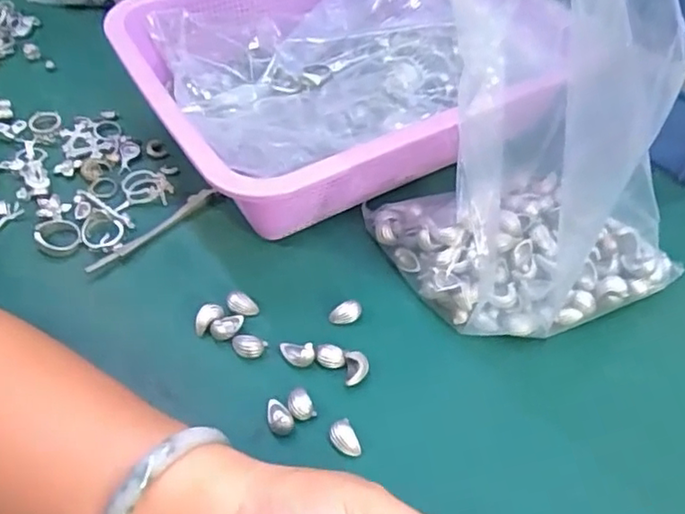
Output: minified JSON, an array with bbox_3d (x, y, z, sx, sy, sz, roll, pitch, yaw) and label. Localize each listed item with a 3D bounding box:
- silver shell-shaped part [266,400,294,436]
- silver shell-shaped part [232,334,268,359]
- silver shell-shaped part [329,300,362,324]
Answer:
[{"bbox_3d":[-0.033,0.084,0.328,0.013,0.010,0.018,-8,52,-9],"label":"silver shell-shaped part"},{"bbox_3d":[-0.053,0.051,0.354,0.019,0.010,0.013,2,51,-1],"label":"silver shell-shaped part"},{"bbox_3d":[0.002,0.033,0.372,0.019,0.011,0.012,-7,52,-8],"label":"silver shell-shaped part"}]

